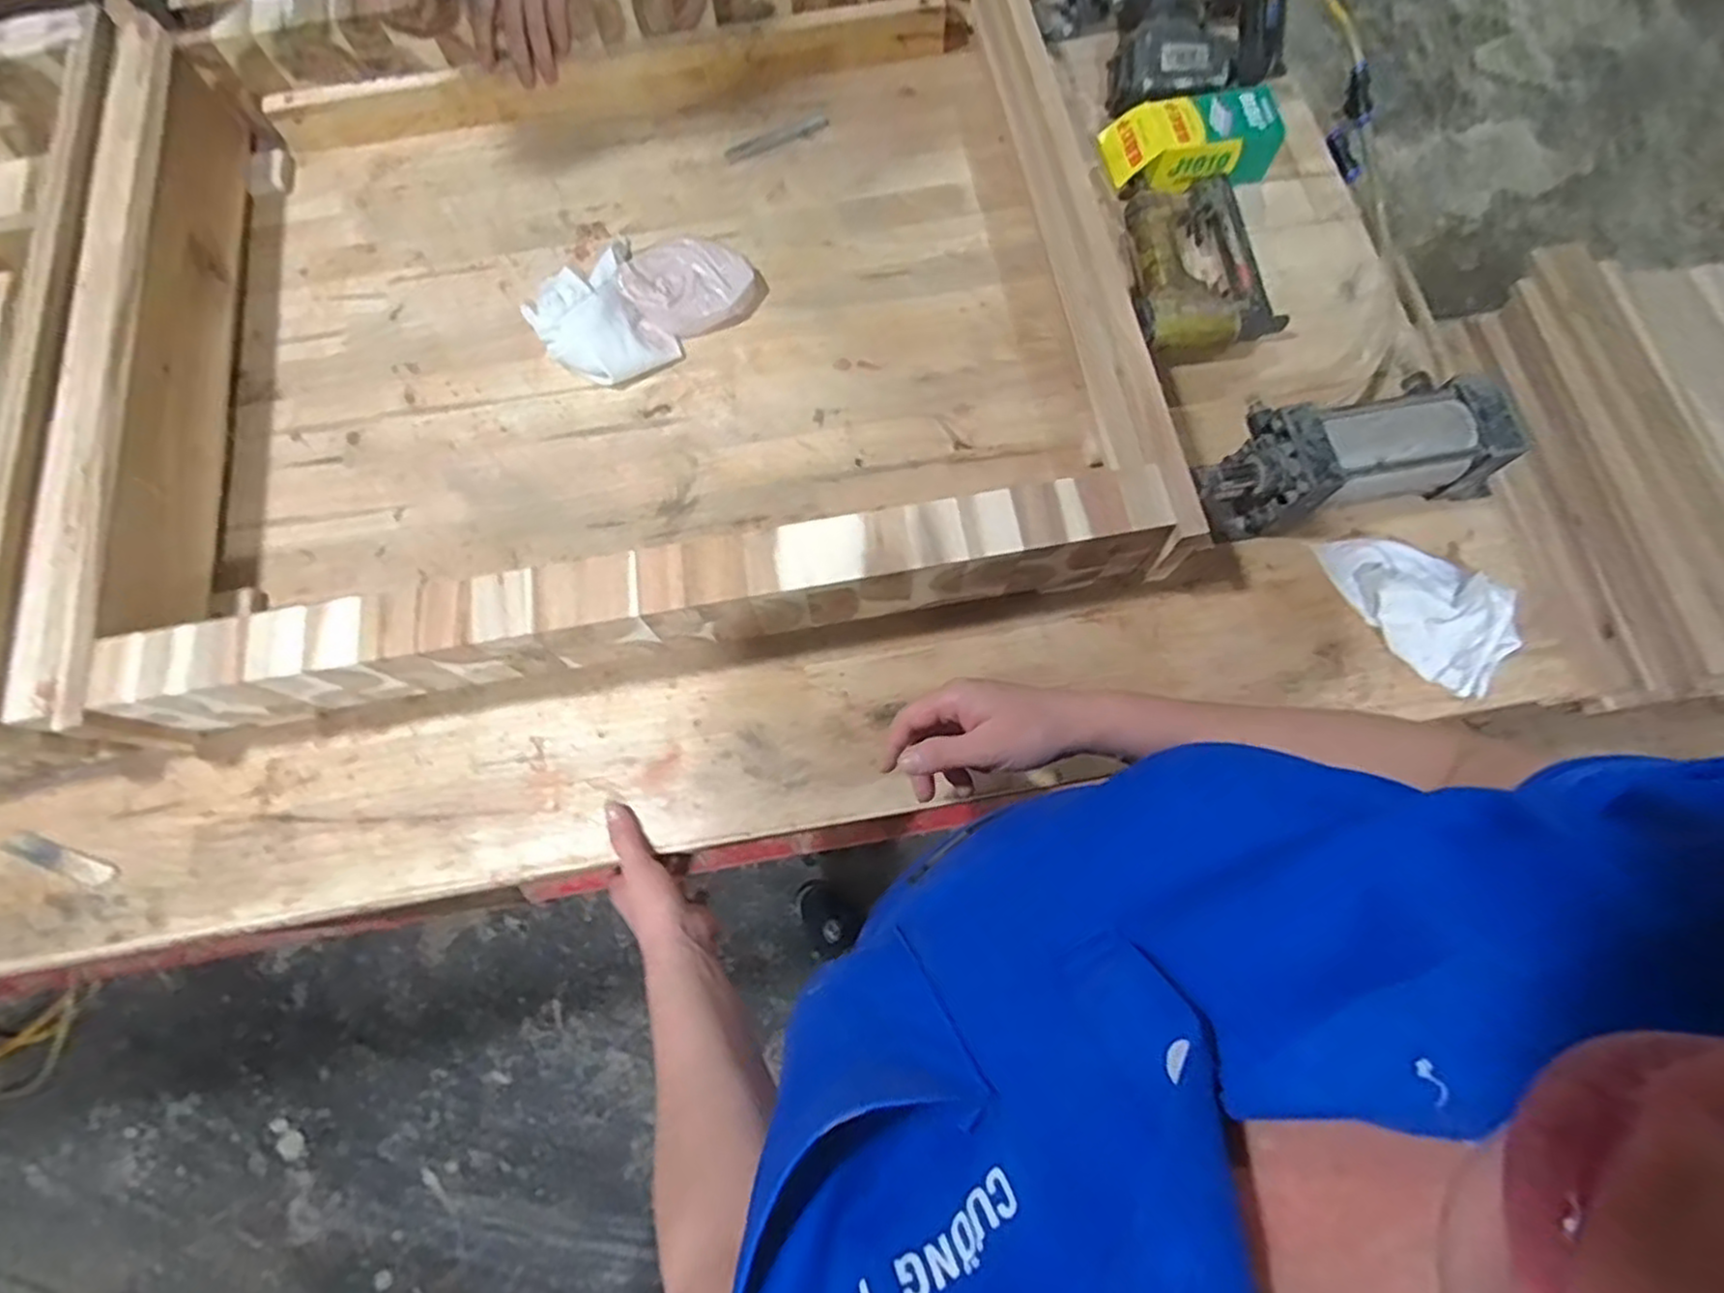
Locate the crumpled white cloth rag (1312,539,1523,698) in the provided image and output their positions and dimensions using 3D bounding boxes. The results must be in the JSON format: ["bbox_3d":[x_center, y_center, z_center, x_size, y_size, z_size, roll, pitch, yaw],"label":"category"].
[{"bbox_3d":[0.454,-0.040,0.603,0.088,0.032,0.153,-41,76,-9],"label":"crumpled white cloth rag"}]

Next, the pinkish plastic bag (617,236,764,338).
[{"bbox_3d":[-0.162,-0.347,0.702,0.123,0.046,0.097,-28,75,-6],"label":"pinkish plastic bag"}]

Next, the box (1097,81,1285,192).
[{"bbox_3d":[0.322,-0.488,0.724,0.154,0.054,0.082,-12,73,-1],"label":"box"}]

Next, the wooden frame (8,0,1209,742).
[{"bbox_3d":[-0.231,-0.318,0.664,0.851,0.111,0.673,-10,73,-1],"label":"wooden frame"}]

